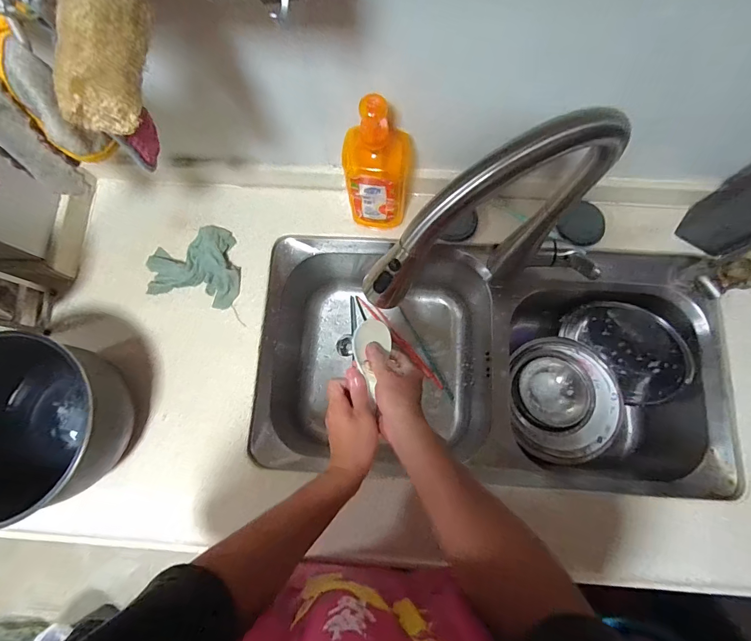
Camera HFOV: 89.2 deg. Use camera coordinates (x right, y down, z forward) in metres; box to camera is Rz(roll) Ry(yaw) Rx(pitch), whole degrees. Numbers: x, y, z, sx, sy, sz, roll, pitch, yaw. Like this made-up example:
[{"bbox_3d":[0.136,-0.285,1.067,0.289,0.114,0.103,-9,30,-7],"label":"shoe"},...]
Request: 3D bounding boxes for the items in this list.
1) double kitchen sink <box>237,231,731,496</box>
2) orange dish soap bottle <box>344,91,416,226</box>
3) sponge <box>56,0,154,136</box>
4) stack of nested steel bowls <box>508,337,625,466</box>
[{"bbox_3d":[0.192,0.089,0.740,0.766,0.228,0.406,7,79,4],"label":"double kitchen sink"},{"bbox_3d":[0.004,-0.222,0.561,0.091,0.256,0.073,5,79,4],"label":"orange dish soap bottle"},{"bbox_3d":[-0.193,-0.192,0.268,0.048,0.052,0.099,8,91,2],"label":"sponge"},{"bbox_3d":[0.366,0.148,0.730,0.214,0.067,0.233,-6,78,-1],"label":"stack of nested steel bowls"}]

